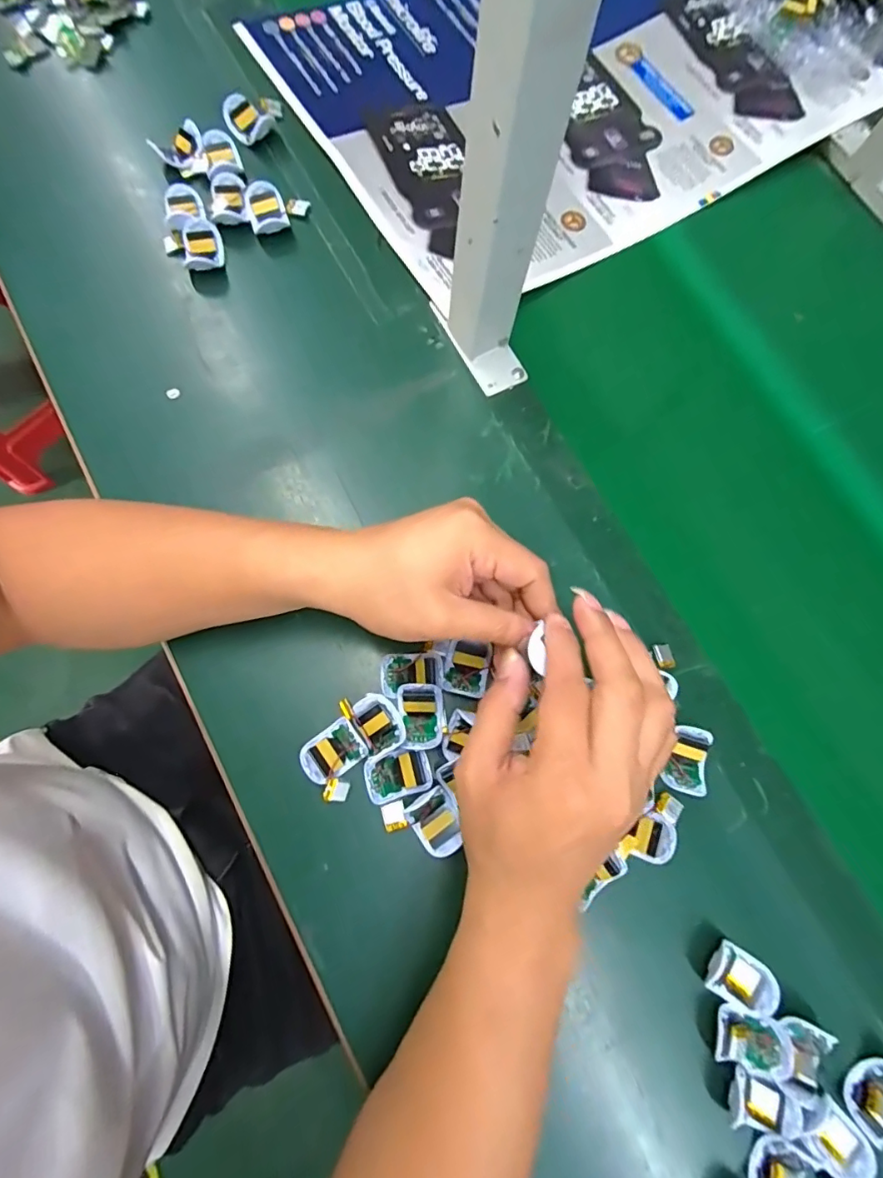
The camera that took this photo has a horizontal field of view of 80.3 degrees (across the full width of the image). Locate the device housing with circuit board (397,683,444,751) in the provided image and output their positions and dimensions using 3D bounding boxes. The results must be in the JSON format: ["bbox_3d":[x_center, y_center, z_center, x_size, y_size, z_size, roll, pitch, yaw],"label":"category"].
[{"bbox_3d":[-0.013,0.084,0.347,0.030,0.017,0.041,-5,77,-4],"label":"device housing with circuit board"}]

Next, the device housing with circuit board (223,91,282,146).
[{"bbox_3d":[-0.164,-0.418,0.464,0.051,0.024,0.030,-31,79,-9],"label":"device housing with circuit board"}]

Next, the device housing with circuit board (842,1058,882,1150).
[{"bbox_3d":[0.265,0.308,0.315,0.042,0.019,0.029,-31,80,-9],"label":"device housing with circuit board"}]

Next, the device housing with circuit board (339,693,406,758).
[{"bbox_3d":[-0.044,0.087,0.344,0.030,0.018,0.042,-30,80,-9],"label":"device housing with circuit board"}]

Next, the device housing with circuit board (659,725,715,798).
[{"bbox_3d":[0.166,0.115,0.353,0.027,0.012,0.042,14,76,0],"label":"device housing with circuit board"}]

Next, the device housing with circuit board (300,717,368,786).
[{"bbox_3d":[-0.072,0.107,0.342,0.040,0.008,0.030,-34,81,-10],"label":"device housing with circuit board"}]

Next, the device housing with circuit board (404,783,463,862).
[{"bbox_3d":[-0.002,0.152,0.338,0.031,0.013,0.039,-34,81,-10],"label":"device housing with circuit board"}]

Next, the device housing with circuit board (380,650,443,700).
[{"bbox_3d":[-0.020,0.057,0.357,0.042,0.010,0.028,-8,77,-5],"label":"device housing with circuit board"}]

